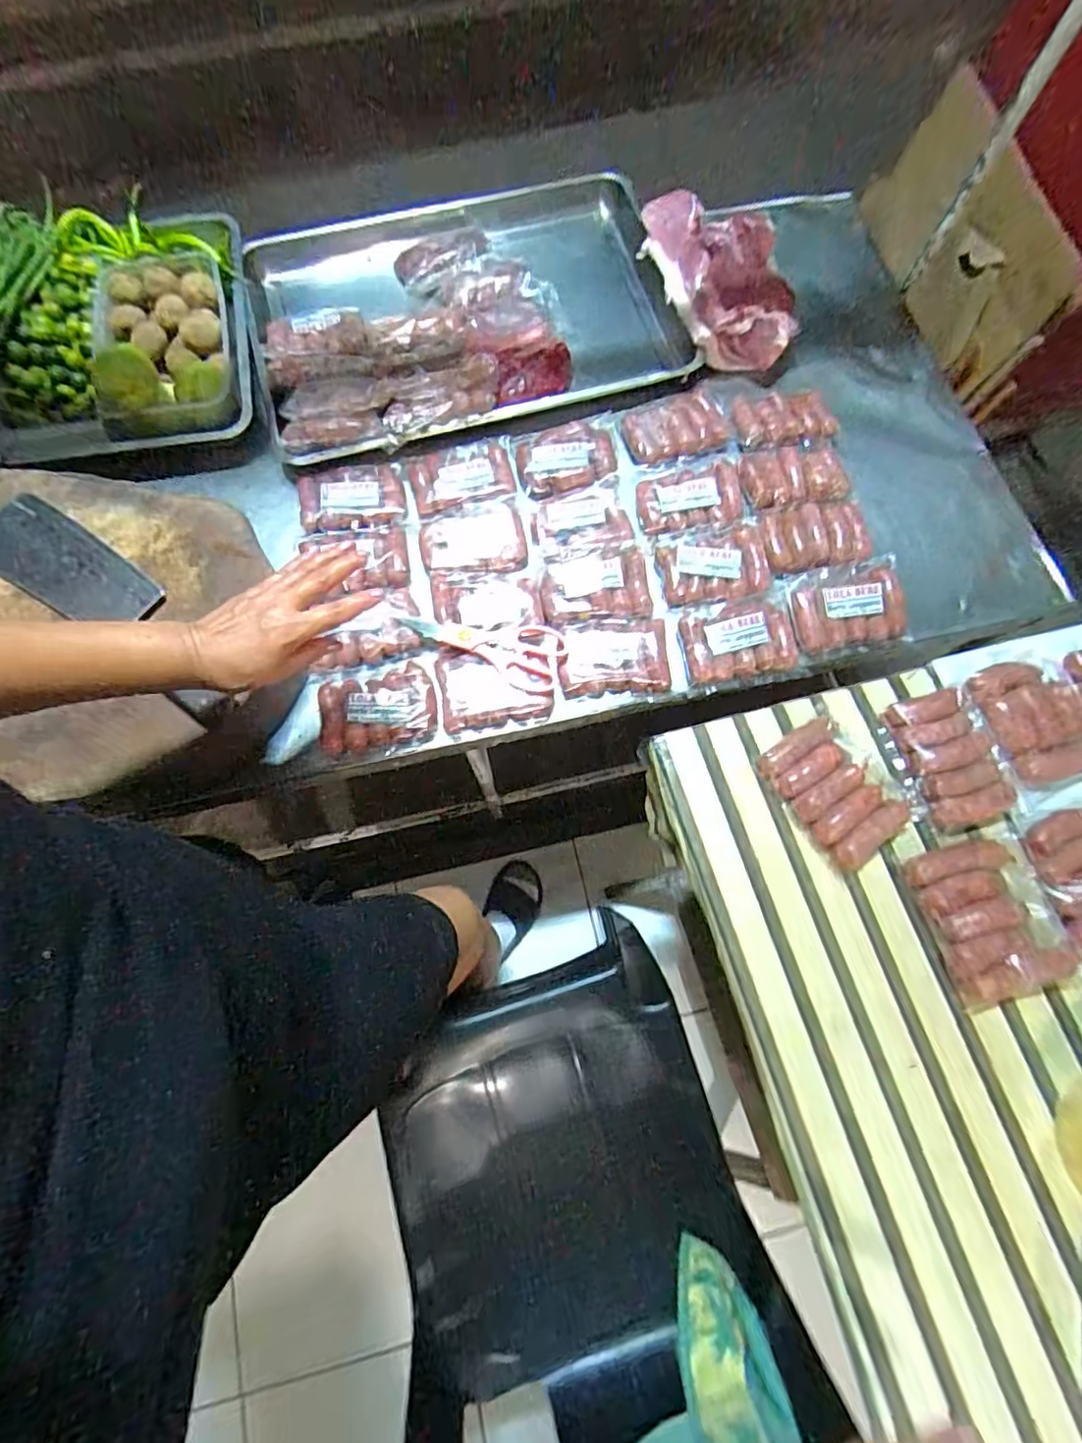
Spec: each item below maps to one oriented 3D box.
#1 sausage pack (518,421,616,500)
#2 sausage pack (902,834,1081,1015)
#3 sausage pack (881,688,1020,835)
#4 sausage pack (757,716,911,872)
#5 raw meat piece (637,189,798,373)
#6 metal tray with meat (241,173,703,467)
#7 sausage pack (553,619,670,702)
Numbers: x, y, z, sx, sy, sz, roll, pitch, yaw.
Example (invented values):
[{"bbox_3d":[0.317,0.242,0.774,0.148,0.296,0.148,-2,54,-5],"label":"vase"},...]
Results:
[{"bbox_3d":[0.033,-0.341,0.763,0.126,0.019,0.102,-15,75,-5],"label":"sausage pack"},{"bbox_3d":[0.418,0.180,0.542,0.116,0.025,0.134,-15,75,-5],"label":"sausage pack"},{"bbox_3d":[0.403,0.039,0.584,0.089,0.021,0.134,-11,74,-4],"label":"sausage pack"},{"bbox_3d":[0.292,0.069,0.580,0.096,0.032,0.136,-33,77,-9],"label":"sausage pack"},{"bbox_3d":[0.250,-0.614,0.809,0.170,0.061,0.272,-11,74,-4],"label":"raw meat piece"},{"bbox_3d":[-0.105,-0.578,0.817,0.570,0.075,0.408,-16,75,-5],"label":"metal tray with meat"},{"bbox_3d":[0.084,-0.077,0.687,0.125,0.021,0.089,-4,74,-2],"label":"sausage pack"}]

